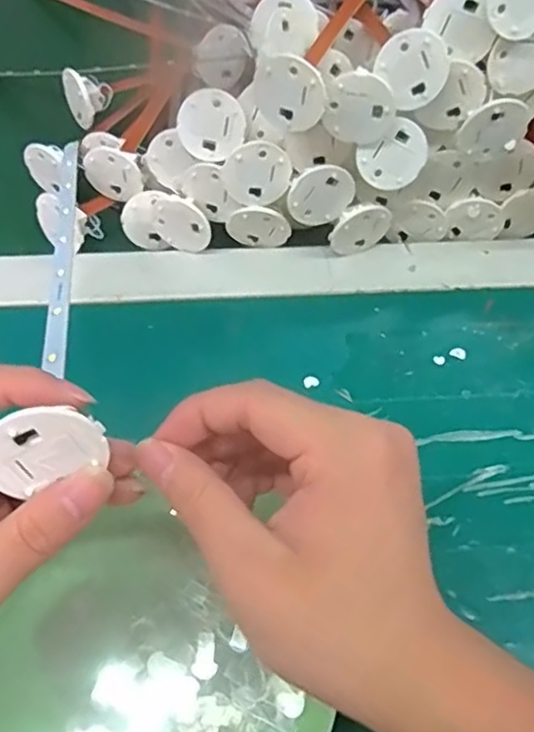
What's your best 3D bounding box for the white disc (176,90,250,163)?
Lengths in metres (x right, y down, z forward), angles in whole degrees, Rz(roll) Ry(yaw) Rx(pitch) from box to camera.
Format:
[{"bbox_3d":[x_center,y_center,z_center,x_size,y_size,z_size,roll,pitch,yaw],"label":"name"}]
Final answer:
[{"bbox_3d":[-0.032,-0.136,0.374,0.038,0.037,0.006,-30,18,22],"label":"white disc"}]

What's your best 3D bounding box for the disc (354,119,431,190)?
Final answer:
[{"bbox_3d":[0.071,-0.115,0.367,0.038,0.033,0.004,-34,26,17],"label":"disc"}]

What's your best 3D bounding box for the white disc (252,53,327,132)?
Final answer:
[{"bbox_3d":[0.011,-0.137,0.332,0.037,0.038,0.008,18,59,10],"label":"white disc"}]

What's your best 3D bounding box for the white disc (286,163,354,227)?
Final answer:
[{"bbox_3d":[0.030,-0.097,0.375,0.036,0.037,0.004,18,36,-36],"label":"white disc"}]

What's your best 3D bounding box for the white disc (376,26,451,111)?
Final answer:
[{"bbox_3d":[0.076,-0.154,0.339,0.034,0.038,0.007,-34,34,16],"label":"white disc"}]

